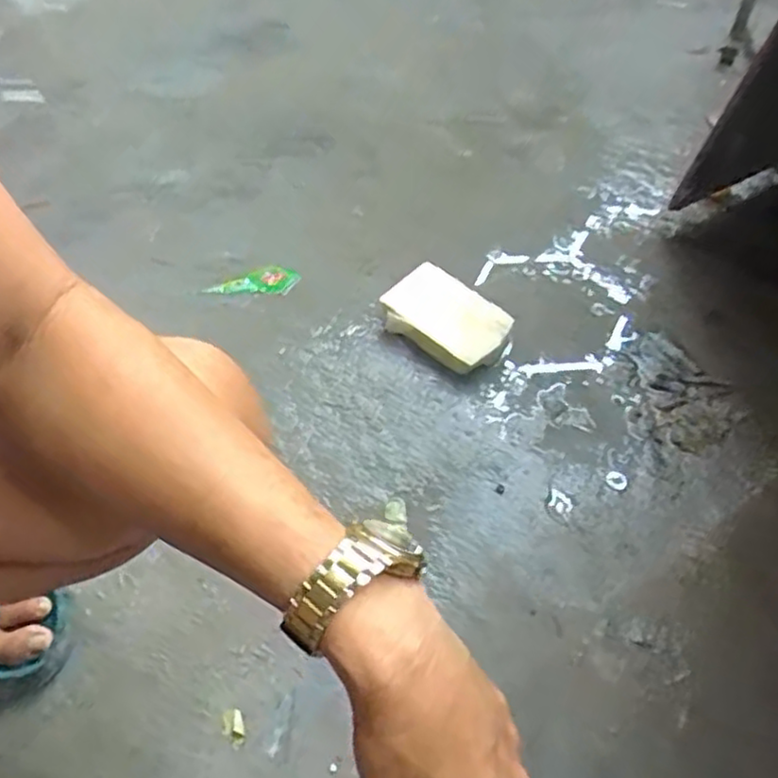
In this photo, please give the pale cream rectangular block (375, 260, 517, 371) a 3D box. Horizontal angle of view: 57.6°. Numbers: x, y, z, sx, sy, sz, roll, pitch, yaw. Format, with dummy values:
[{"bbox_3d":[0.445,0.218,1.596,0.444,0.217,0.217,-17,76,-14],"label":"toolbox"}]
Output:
[{"bbox_3d":[0.066,-0.080,0.807,0.144,0.045,0.090,33,60,25],"label":"pale cream rectangular block"}]

